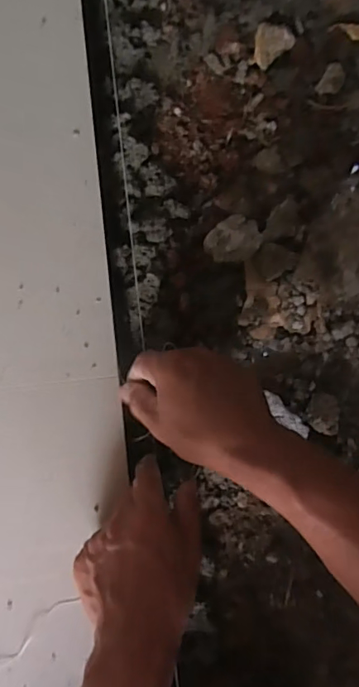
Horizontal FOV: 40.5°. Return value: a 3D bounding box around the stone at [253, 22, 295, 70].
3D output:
[{"bbox_3d":[0.080,-0.257,0.412,0.037,0.022,0.025,-37,93,-7],"label":"stone"}]

